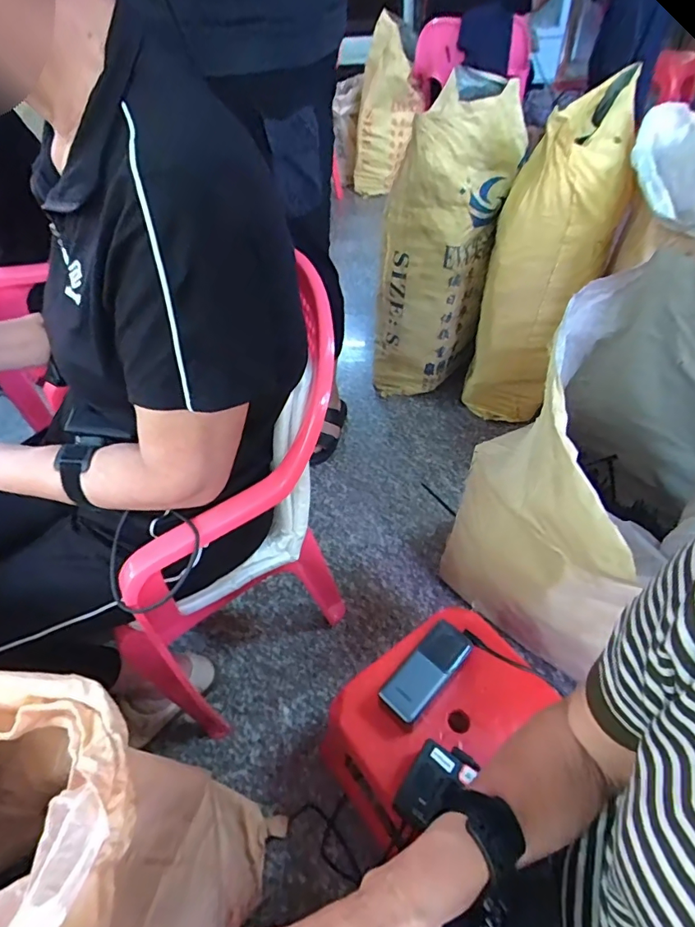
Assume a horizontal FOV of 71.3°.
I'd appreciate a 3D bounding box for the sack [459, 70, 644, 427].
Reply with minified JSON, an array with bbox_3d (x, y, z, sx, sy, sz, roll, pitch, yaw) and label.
[{"bbox_3d":[0.466,-0.453,1.179,0.244,0.670,0.340,12,50,16],"label":"sack"}]

